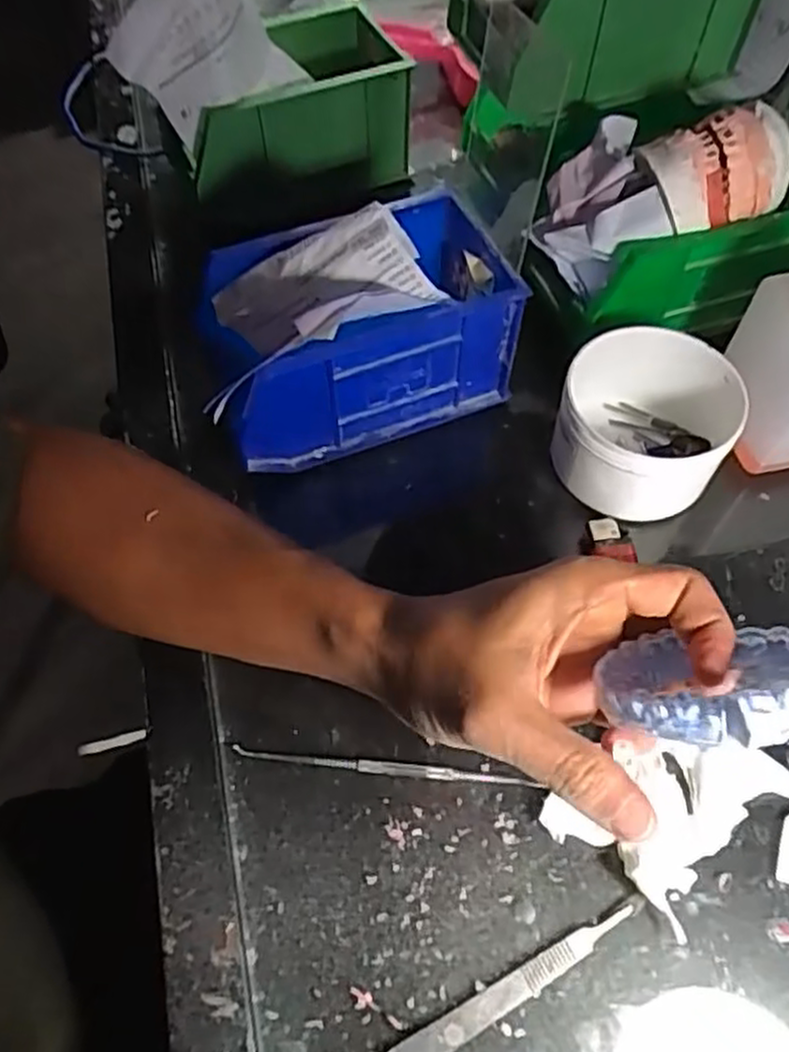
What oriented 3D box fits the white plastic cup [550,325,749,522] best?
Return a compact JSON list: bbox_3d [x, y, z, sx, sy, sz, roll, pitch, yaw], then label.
[{"bbox_3d":[0.135,-0.054,0.415,0.084,0.061,0.091,0,59,1],"label":"white plastic cup"}]

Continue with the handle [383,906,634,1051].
[{"bbox_3d":[0.046,0.190,0.303,0.120,0.005,0.014,-25,62,-14],"label":"handle"}]

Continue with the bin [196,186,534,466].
[{"bbox_3d":[-0.022,-0.111,0.434,0.160,0.094,0.093,-20,61,-10],"label":"bin"}]

